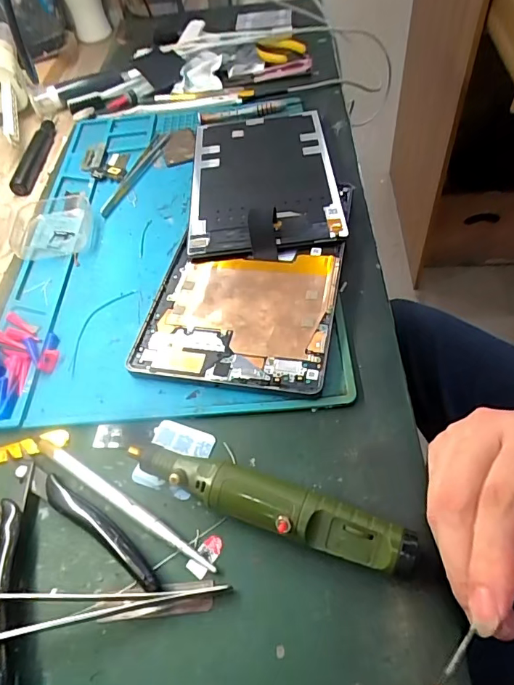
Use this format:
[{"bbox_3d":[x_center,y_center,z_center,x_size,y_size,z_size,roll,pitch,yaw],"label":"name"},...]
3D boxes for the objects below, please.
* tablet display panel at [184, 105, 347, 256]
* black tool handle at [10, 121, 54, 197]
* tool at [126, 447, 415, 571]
[{"bbox_3d":[0.003,-0.149,0.411,0.123,0.012,0.211,-7,51,2],"label":"tablet display panel"},{"bbox_3d":[-0.237,-0.200,0.493,0.017,0.015,0.132,-5,52,1],"label":"black tool handle"},{"bbox_3d":[0.003,0.082,0.236,0.147,0.025,0.023,14,55,15],"label":"tool"}]

